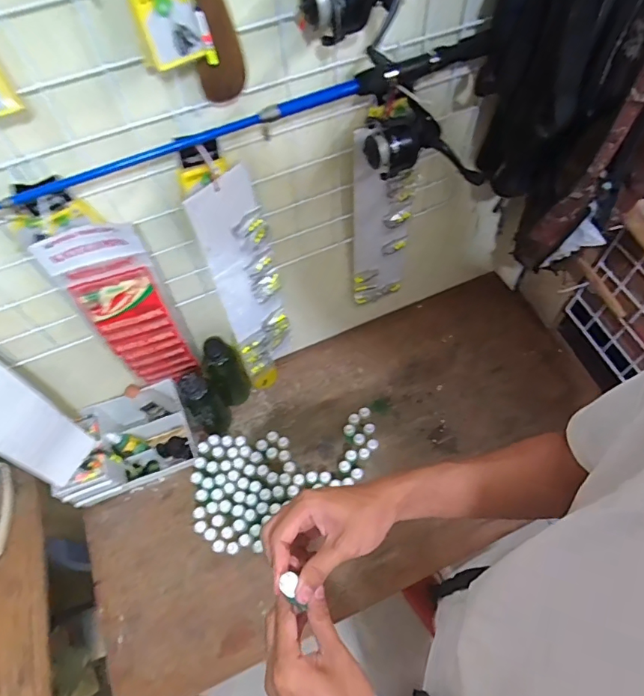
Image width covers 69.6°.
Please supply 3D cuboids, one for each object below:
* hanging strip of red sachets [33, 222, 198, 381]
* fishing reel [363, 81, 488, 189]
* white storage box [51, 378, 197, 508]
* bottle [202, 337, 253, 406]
[{"bbox_3d":[-0.272,-0.041,0.688,0.113,0.359,0.023,-20,61,-7],"label":"hanging strip of red sachets"},{"bbox_3d":[0.126,-0.258,0.568,0.147,0.094,0.064,3,61,5],"label":"fishing reel"},{"bbox_3d":[-0.363,0.175,0.865,0.232,0.096,0.154,-22,62,-9],"label":"white storage box"},{"bbox_3d":[-0.178,0.053,0.883,0.067,0.195,0.071,-27,62,-11],"label":"bottle"}]

